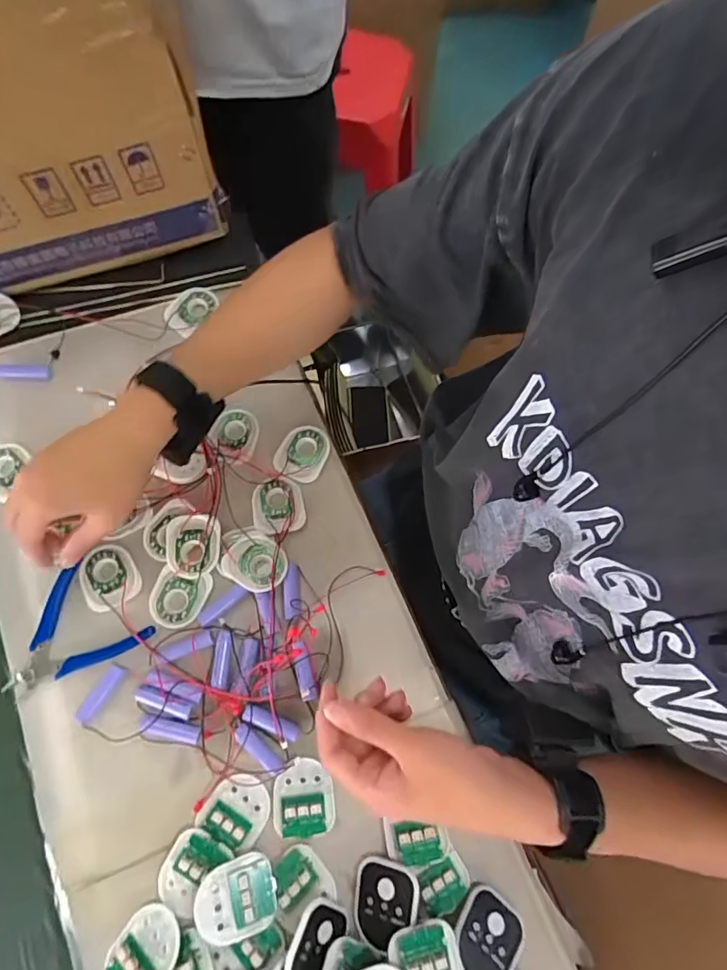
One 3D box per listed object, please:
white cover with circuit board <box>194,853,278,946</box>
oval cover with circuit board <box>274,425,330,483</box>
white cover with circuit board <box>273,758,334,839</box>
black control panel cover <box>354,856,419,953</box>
[{"bbox_3d":[-0.097,0.314,0.387,0.058,0.004,0.049,-7,62,-17],"label":"white cover with circuit board"},{"bbox_3d":[-0.062,-0.033,0.517,0.048,0.007,0.060,17,72,5],"label":"oval cover with circuit board"},{"bbox_3d":[-0.050,0.259,0.422,0.049,0.013,0.056,-6,71,-3],"label":"white cover with circuit board"},{"bbox_3d":[0.015,0.322,0.393,0.052,0.012,0.053,0,60,27],"label":"black control panel cover"}]

